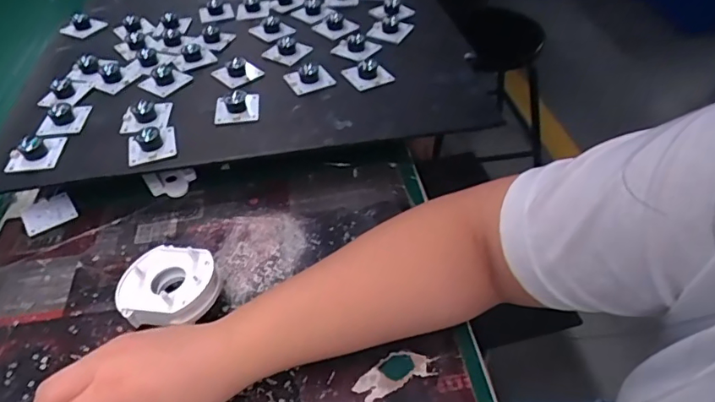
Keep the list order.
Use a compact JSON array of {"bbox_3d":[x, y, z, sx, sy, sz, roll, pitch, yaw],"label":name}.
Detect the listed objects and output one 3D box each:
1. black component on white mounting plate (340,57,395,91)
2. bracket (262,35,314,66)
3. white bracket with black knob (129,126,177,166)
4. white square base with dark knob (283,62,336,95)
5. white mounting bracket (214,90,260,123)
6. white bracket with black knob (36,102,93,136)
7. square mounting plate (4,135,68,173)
[{"bbox_3d":[0.011,-0.136,0.539,0.042,0.022,0.035,-18,47,-15],"label":"black component on white mounting plate"},{"bbox_3d":[-0.082,-0.173,0.584,0.044,0.017,0.040,26,51,26],"label":"bracket"},{"bbox_3d":[-0.192,-0.058,0.470,0.043,0.019,0.047,-13,46,-10],"label":"white bracket with black knob"},{"bbox_3d":[-0.050,-0.134,0.537,0.043,0.021,0.042,-21,48,-18],"label":"white square base with dark knob"},{"bbox_3d":[-0.120,-0.099,0.507,0.043,0.022,0.043,-4,45,-1],"label":"white mounting bracket"},{"bbox_3d":[-0.294,-0.086,0.511,0.042,0.015,0.052,-3,45,0],"label":"white bracket with black knob"},{"bbox_3d":[-0.298,-0.050,0.470,0.043,0.018,0.048,-3,45,0],"label":"square mounting plate"}]

